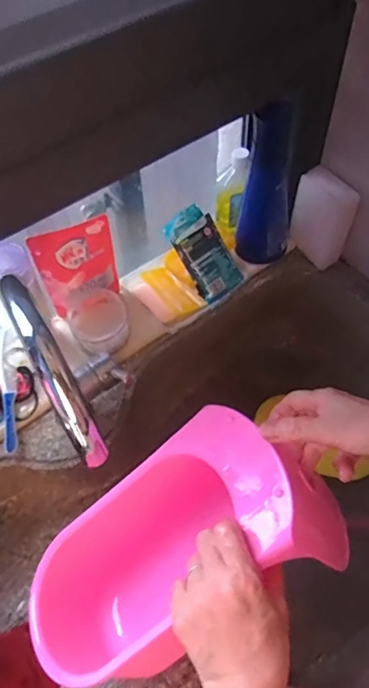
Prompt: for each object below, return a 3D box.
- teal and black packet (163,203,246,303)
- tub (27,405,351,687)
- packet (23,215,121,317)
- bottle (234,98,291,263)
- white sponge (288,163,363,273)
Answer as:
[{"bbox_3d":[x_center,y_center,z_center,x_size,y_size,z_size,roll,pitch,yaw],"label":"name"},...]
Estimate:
[{"bbox_3d":[0.031,-0.141,0.786,0.072,0.021,0.139,-35,99,-11],"label":"teal and black packet"},{"bbox_3d":[-0.006,0.197,0.495,0.300,0.115,0.161,-36,49,9],"label":"tub"},{"bbox_3d":[-0.150,-0.108,0.731,0.111,0.144,0.029,-20,58,-11],"label":"packet"},{"bbox_3d":[0.126,-0.231,0.751,0.076,0.244,0.060,13,57,10],"label":"bottle"},{"bbox_3d":[0.220,-0.193,0.810,0.091,0.151,0.038,39,65,24],"label":"white sponge"}]

